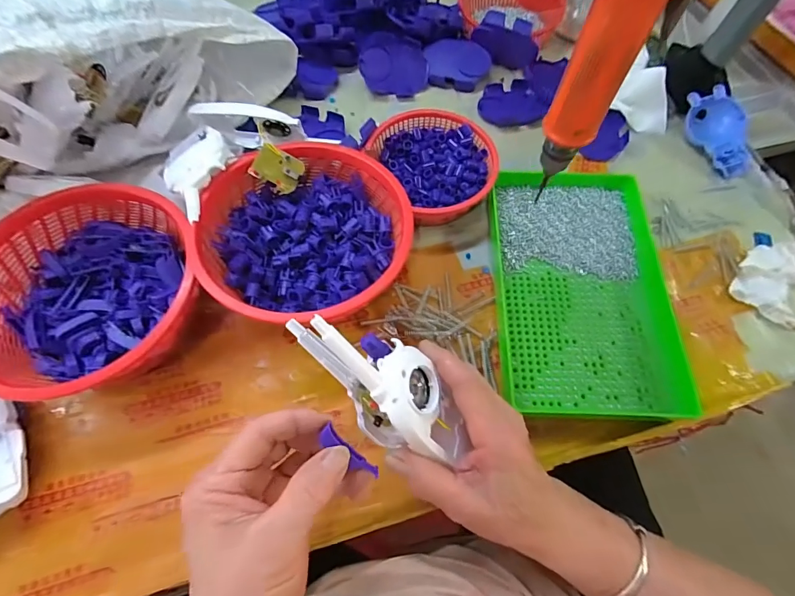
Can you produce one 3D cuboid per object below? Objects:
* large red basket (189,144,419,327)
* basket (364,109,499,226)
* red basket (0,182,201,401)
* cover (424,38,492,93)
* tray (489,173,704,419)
[{"bbox_3d":[-0.079,-0.051,0.368,0.178,0.075,0.177,1,65,-2],"label":"large red basket"},{"bbox_3d":[0.042,-0.144,0.428,0.113,0.045,0.136,-30,70,-15],"label":"basket"},{"bbox_3d":[-0.252,-0.006,0.346,0.184,0.082,0.188,1,65,-2],"label":"red basket"},{"bbox_3d":[0.078,-0.302,0.511,0.077,0.019,0.072,-1,65,-3],"label":"cover"},{"bbox_3d":[0.169,-0.015,0.377,0.149,0.032,0.248,2,65,-1],"label":"tray"}]

